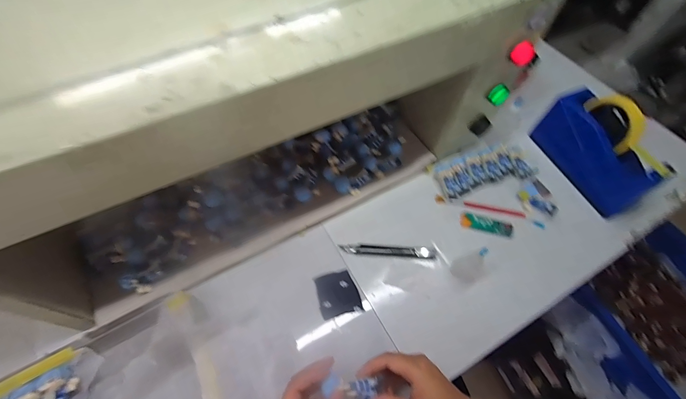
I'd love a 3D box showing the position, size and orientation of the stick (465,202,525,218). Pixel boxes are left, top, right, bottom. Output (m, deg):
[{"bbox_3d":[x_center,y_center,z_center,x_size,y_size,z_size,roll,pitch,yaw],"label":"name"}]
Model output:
[{"bbox_3d":[0.252,0.018,0.542,0.100,0.004,0.011,13,60,4],"label":"stick"}]

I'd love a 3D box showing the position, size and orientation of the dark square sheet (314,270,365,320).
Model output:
[{"bbox_3d":[-0.007,0.134,0.465,0.057,0.004,0.059,-12,61,-10],"label":"dark square sheet"}]

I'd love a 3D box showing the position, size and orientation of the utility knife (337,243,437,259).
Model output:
[{"bbox_3d":[0.068,0.077,0.495,0.143,0.007,0.017,4,59,-1],"label":"utility knife"}]

